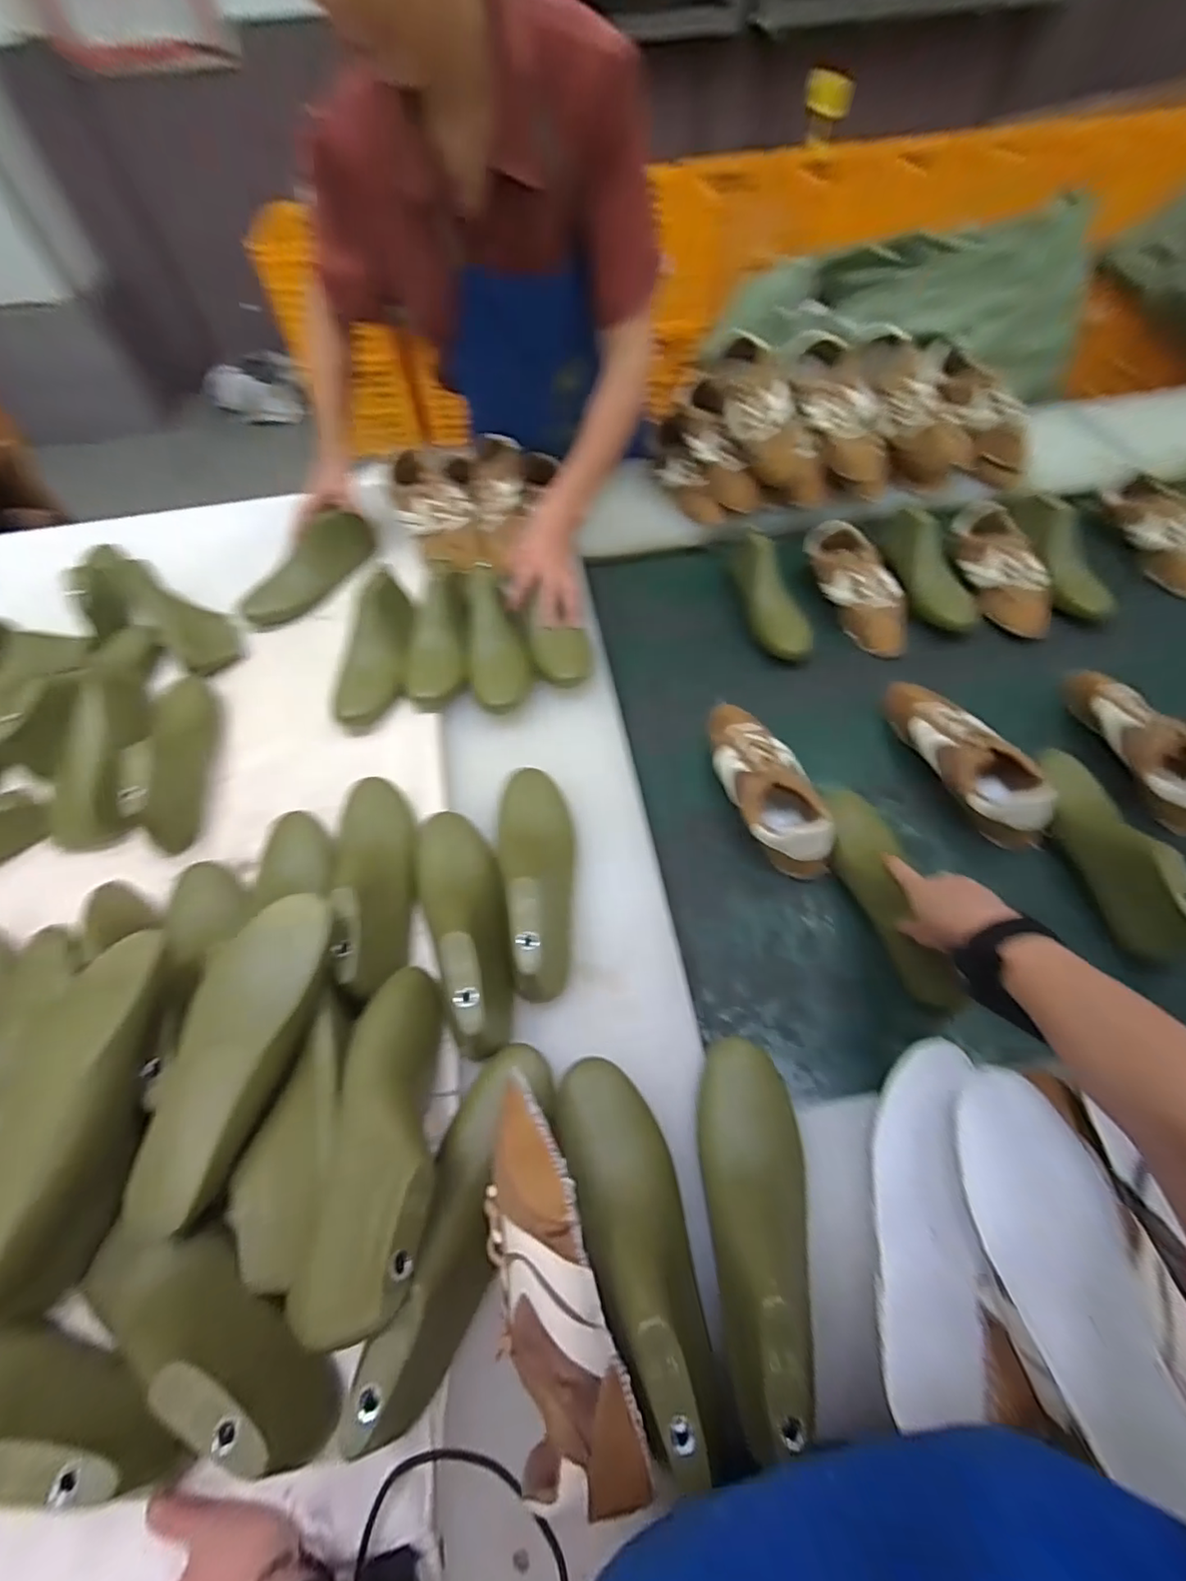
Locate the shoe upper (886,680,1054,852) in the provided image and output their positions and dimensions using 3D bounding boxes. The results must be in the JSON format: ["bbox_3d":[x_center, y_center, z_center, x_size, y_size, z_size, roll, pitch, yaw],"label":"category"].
[{"bbox_3d":[0.456,-0.050,0.723,0.087,0.078,0.253,-18,58,-8],"label":"shoe upper"}]

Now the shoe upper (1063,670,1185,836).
[{"bbox_3d":[0.685,-0.065,0.732,0.088,0.072,0.241,-6,57,0],"label":"shoe upper"}]

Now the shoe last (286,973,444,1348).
[{"bbox_3d":[-0.161,0.259,0.454,0.092,0.082,0.246,-8,37,-2],"label":"shoe last"}]

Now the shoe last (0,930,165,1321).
[{"bbox_3d":[-0.400,0.249,0.457,0.098,0.078,0.256,0,57,4],"label":"shoe last"}]

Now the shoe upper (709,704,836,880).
[{"bbox_3d":[0.205,-0.016,0.705,0.091,0.057,0.237,-13,57,-5],"label":"shoe upper"}]

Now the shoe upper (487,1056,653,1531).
[{"bbox_3d":[-0.033,0.317,0.384,0.068,0.037,0.226,-17,57,-7],"label":"shoe upper"}]

